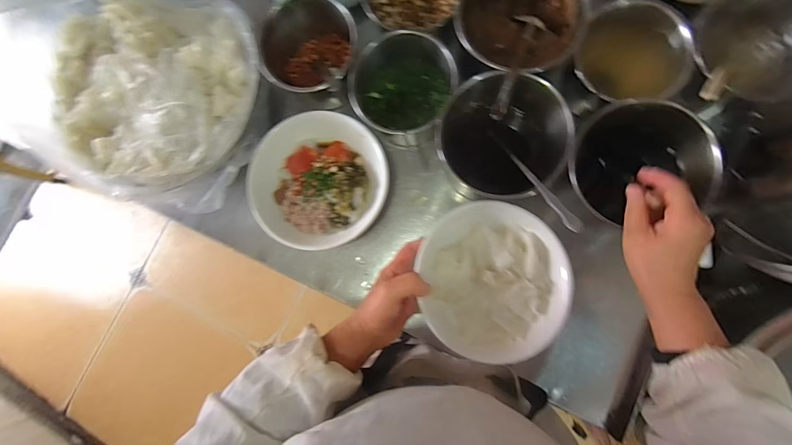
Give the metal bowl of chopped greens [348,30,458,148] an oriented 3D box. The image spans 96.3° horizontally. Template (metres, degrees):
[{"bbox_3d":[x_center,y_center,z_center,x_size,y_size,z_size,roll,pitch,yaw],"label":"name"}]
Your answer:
[{"bbox_3d":[0.005,-0.189,0.496,0.134,0.086,0.117,-40,82,0],"label":"metal bowl of chopped greens"}]

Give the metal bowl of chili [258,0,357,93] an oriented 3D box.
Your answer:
[{"bbox_3d":[-0.116,-0.240,0.515,0.130,0.103,0.120,-1,84,5],"label":"metal bowl of chili"}]

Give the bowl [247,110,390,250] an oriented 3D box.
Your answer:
[{"bbox_3d":[-0.109,-0.058,0.516,0.192,0.057,0.187,-1,84,5],"label":"bowl"}]

